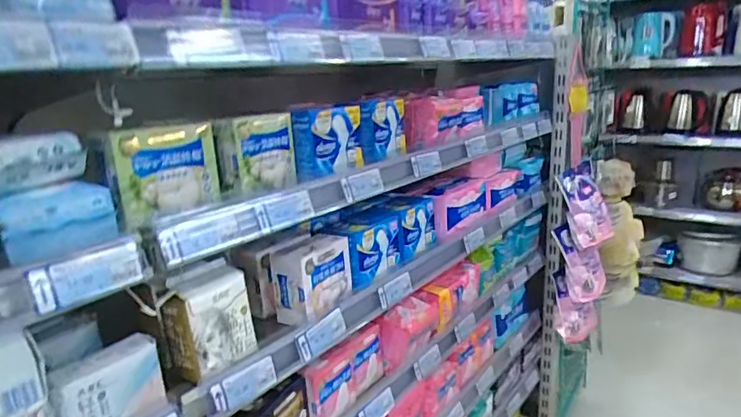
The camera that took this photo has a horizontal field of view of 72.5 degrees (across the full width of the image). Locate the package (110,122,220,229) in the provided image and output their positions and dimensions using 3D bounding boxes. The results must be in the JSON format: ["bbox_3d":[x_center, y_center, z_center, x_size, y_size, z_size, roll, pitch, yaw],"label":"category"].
[{"bbox_3d":[-0.219,-0.044,0.563,0.038,0.092,0.119,7,18,31],"label":"package"}]

